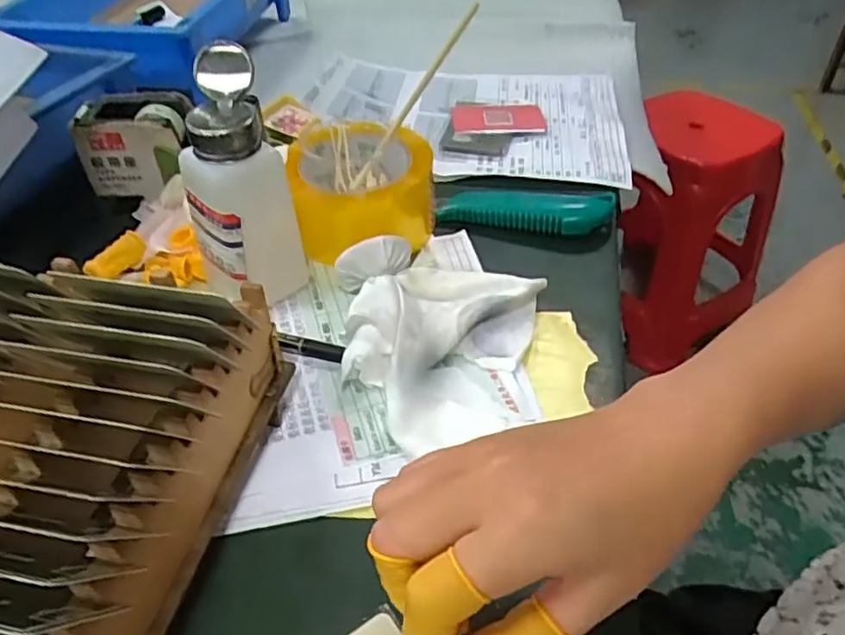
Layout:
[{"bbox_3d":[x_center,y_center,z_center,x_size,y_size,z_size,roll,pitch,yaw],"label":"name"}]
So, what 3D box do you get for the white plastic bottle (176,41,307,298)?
[{"bbox_3d":[-0.113,-0.077,0.399,0.053,0.146,0.063,32,51,31],"label":"white plastic bottle"}]

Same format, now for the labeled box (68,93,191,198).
[{"bbox_3d":[-0.212,-0.131,0.498,0.083,0.062,0.052,1,42,2],"label":"labeled box"}]

